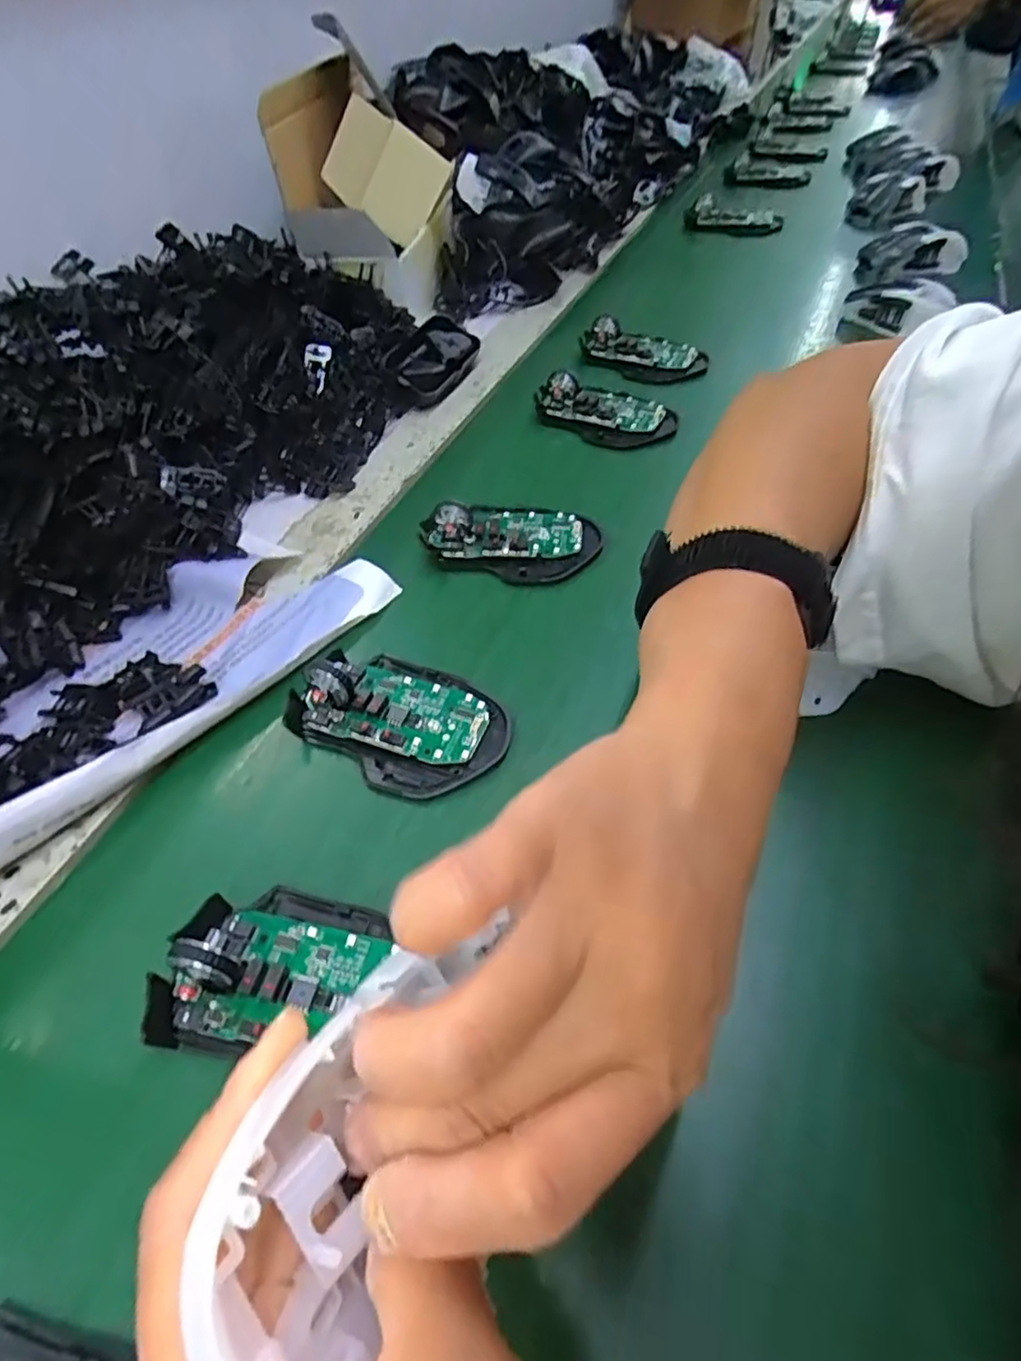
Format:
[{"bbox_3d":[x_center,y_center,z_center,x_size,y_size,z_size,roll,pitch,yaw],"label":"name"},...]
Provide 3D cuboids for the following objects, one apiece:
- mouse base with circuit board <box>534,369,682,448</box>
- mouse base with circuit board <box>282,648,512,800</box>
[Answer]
[{"bbox_3d":[0.074,-0.219,0.515,0.114,0.026,0.068,19,59,21],"label":"mouse base with circuit board"},{"bbox_3d":[-0.060,0.016,0.332,0.117,0.023,0.072,17,59,19],"label":"mouse base with circuit board"}]

